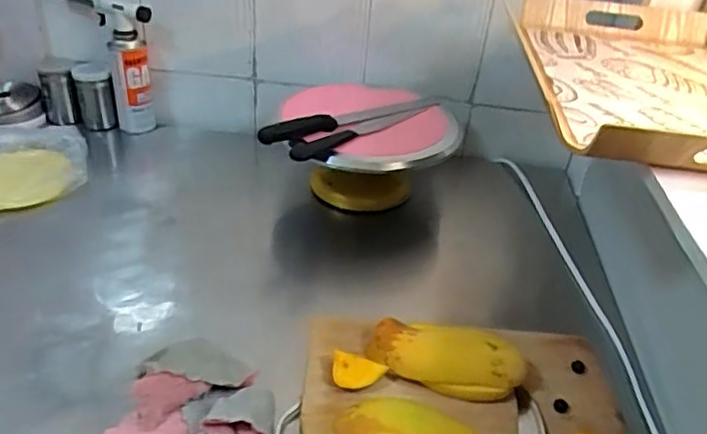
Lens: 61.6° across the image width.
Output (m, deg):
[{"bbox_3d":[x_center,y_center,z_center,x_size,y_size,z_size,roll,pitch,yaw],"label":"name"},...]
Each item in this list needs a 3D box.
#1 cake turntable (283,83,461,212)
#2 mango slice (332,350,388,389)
[{"bbox_3d":[0.030,-0.101,0.963,0.234,0.144,0.230,-4,35,-14],"label":"cake turntable"},{"bbox_3d":[0.005,0.169,0.639,0.056,0.025,0.030,11,34,8],"label":"mango slice"}]

